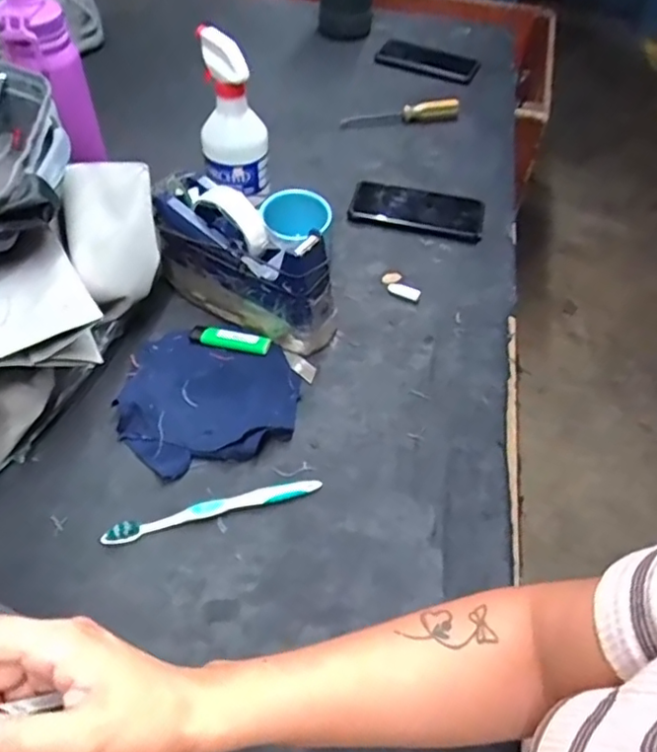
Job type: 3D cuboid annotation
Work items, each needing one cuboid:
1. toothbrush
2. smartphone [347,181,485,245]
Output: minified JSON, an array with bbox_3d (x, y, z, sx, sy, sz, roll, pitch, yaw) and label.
[{"bbox_3d":[-0.095,0.110,0.508,0.178,0.013,0.016,-12,52,-12],"label":"toothbrush"},{"bbox_3d":[0.112,-0.213,0.775,0.163,0.015,0.082,11,51,7],"label":"smartphone"}]

